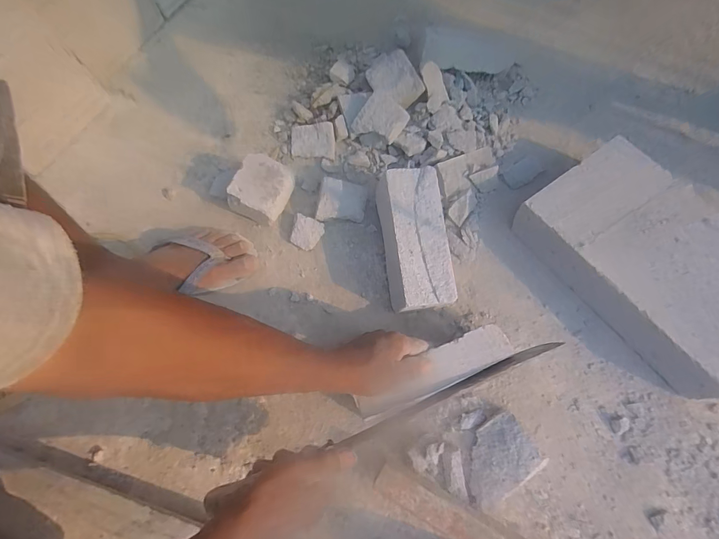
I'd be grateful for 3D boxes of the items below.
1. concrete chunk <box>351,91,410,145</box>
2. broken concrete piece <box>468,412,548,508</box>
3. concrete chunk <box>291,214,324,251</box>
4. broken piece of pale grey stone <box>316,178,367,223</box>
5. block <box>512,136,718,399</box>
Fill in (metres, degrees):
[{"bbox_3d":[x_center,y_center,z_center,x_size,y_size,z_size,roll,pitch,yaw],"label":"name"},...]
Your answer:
[{"bbox_3d":[0.040,-0.249,0.614,0.079,0.035,0.069,29,72,11],"label":"concrete chunk"},{"bbox_3d":[0.169,0.237,0.461,0.098,0.030,0.072,-37,73,-12],"label":"broken concrete piece"},{"bbox_3d":[-0.083,-0.057,0.582,0.044,0.025,0.047,21,71,9],"label":"concrete chunk"},{"bbox_3d":[-0.027,-0.108,0.585,0.076,0.022,0.065,5,91,-12],"label":"broken piece of pale grey stone"},{"bbox_3d":[0.407,-0.015,0.526,0.199,0.078,0.324,-36,73,-12],"label":"block"}]

